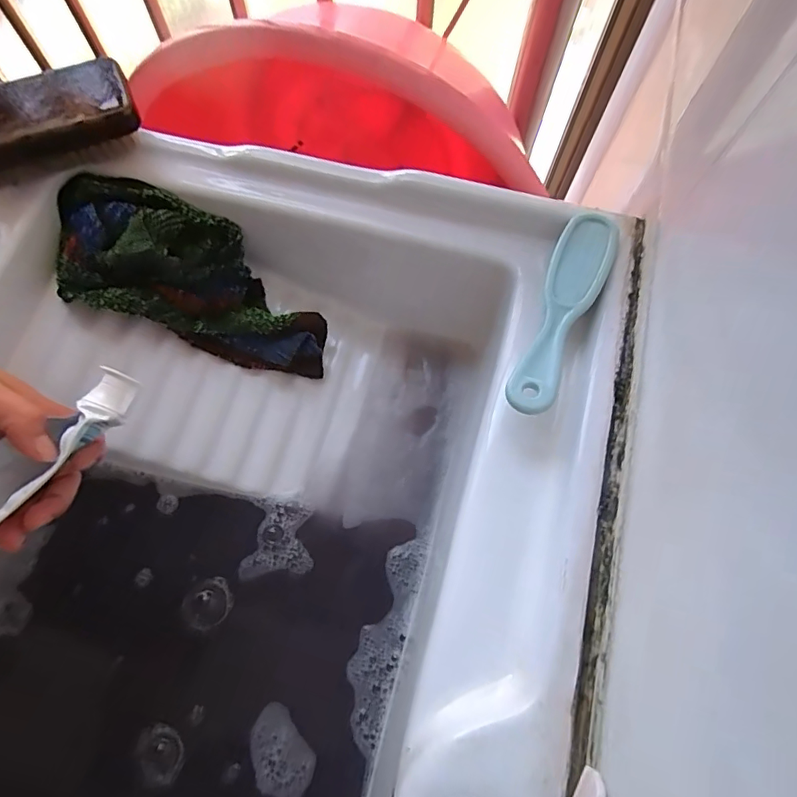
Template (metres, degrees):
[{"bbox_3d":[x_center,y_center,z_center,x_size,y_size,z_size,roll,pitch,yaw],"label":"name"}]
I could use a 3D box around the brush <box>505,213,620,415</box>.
[{"bbox_3d":[0.112,-0.060,0.345,0.038,0.015,0.164,22,72,7],"label":"brush"}]

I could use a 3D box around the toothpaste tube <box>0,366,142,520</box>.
[{"bbox_3d":[-0.209,0.039,0.294,0.038,0.028,0.139,41,70,12],"label":"toothpaste tube"}]

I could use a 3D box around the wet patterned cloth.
[{"bbox_3d":[-0.169,-0.093,0.426,0.244,0.053,0.112,32,72,-13],"label":"wet patterned cloth"}]

